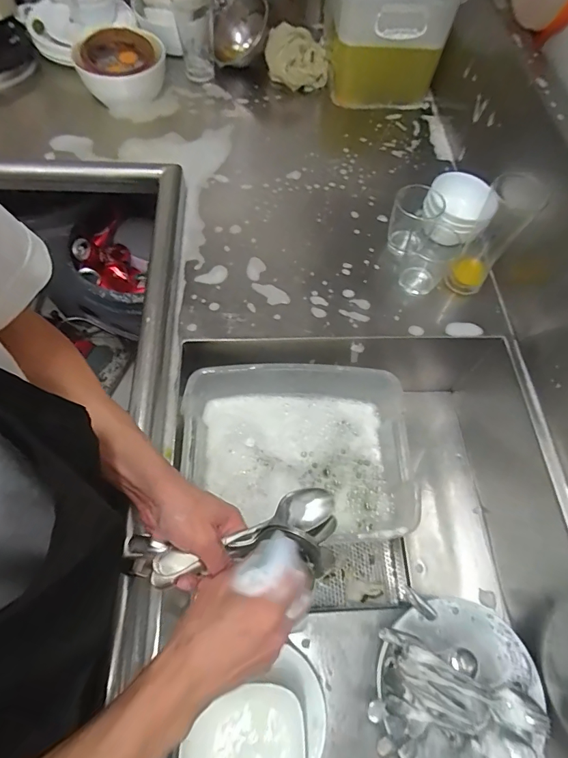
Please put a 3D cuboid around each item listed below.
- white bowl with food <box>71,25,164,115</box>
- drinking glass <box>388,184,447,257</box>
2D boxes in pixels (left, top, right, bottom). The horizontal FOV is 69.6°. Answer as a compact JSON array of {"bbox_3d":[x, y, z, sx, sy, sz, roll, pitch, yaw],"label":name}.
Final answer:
[{"bbox_3d":[-0.349,-0.638,0.839,0.166,0.067,0.162,2,63,-3],"label":"white bowl with food"},{"bbox_3d":[0.217,-0.264,0.692,0.078,0.081,0.087,24,64,8],"label":"drinking glass"}]

